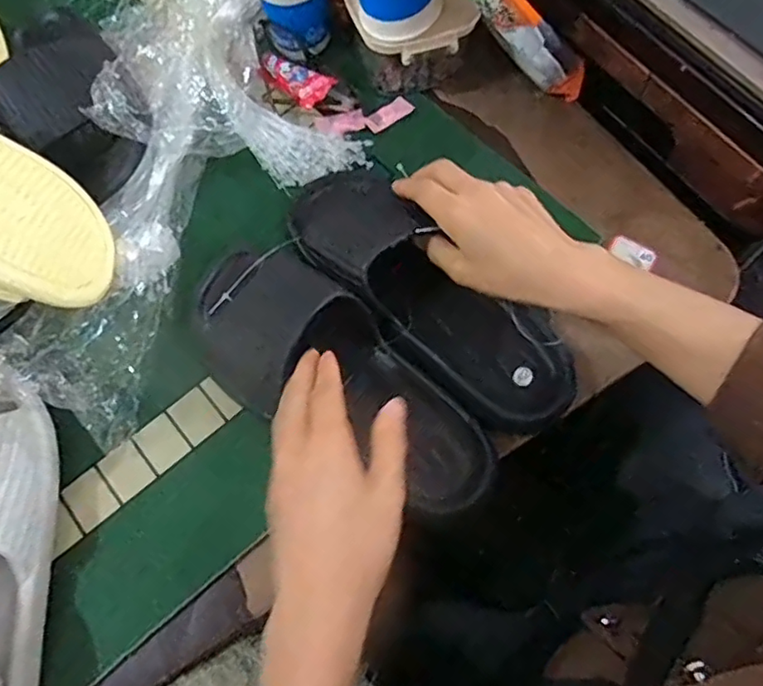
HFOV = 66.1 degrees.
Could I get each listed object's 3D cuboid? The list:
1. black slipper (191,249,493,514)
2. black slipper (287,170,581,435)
[{"bbox_3d":[-0.034,0.023,0.419,0.253,0.055,0.106,37,74,10],"label":"black slipper"},{"bbox_3d":[0.034,-0.042,0.444,0.260,0.066,0.095,43,76,10],"label":"black slipper"}]

